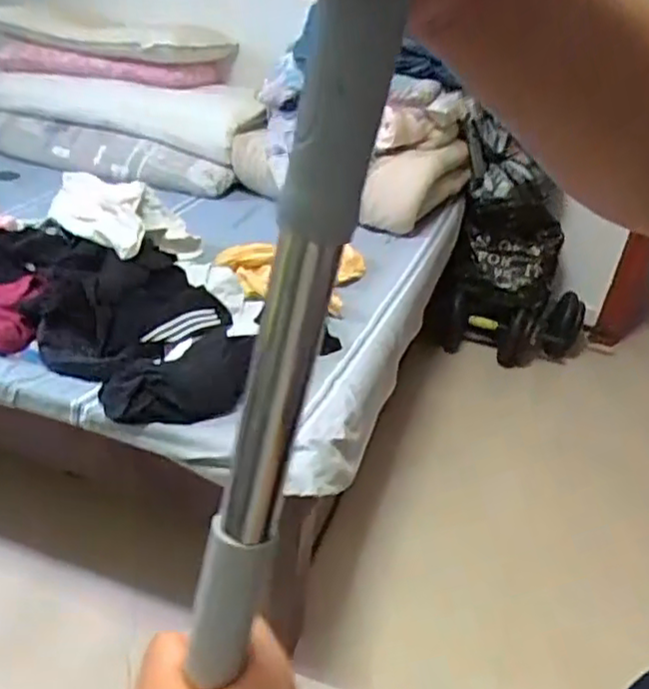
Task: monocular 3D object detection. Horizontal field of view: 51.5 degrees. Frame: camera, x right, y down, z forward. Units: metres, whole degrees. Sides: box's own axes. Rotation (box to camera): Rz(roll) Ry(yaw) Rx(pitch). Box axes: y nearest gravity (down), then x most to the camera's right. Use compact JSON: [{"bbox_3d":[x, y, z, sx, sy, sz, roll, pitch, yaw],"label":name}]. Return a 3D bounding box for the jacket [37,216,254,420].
[{"bbox_3d":[-0.332,-0.046,1.214,0.355,0.169,0.455,-10,32,-20],"label":"jacket"}]

